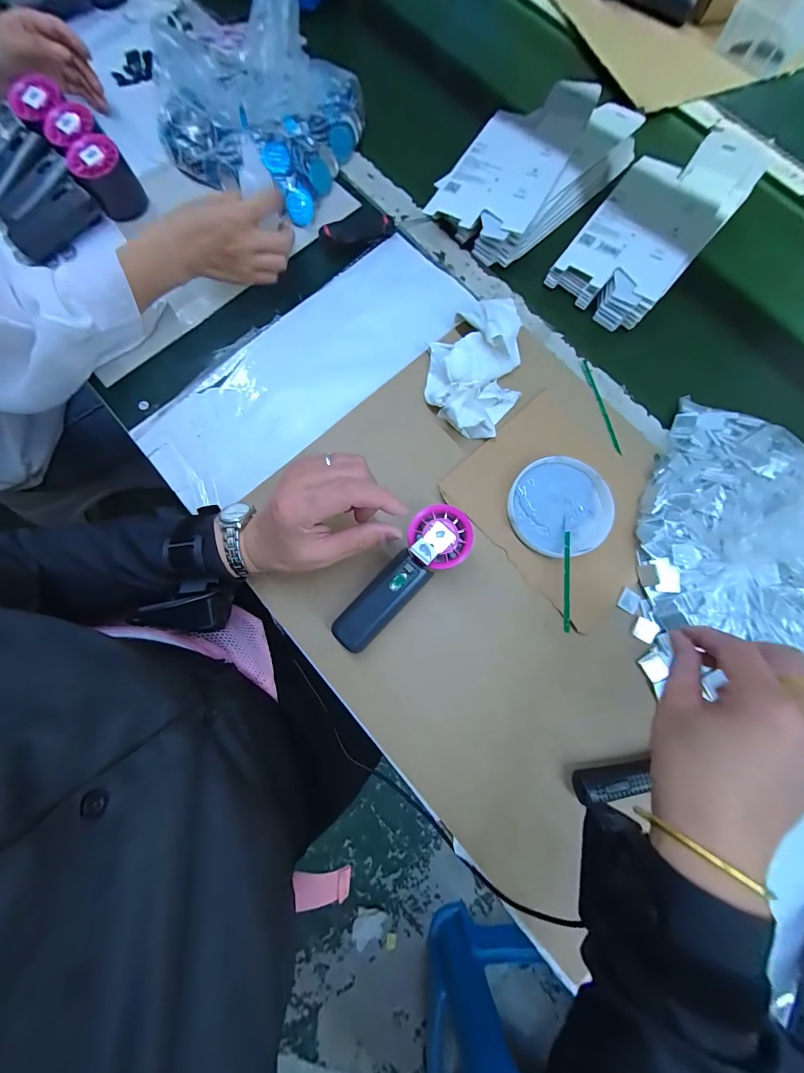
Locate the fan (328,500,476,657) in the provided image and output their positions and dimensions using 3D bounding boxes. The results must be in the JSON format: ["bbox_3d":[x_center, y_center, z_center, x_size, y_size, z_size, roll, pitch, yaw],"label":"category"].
[{"bbox_3d":[0.001,0.040,0.345,0.051,0.066,0.152,41,79,7],"label":"fan"}]

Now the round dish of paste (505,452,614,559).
[{"bbox_3d":[0.159,-0.029,0.383,0.102,0.019,0.096,-39,81,-6],"label":"round dish of paste"}]

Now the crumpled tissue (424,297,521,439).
[{"bbox_3d":[0.078,-0.186,0.400,0.099,0.046,0.157,5,77,1],"label":"crumpled tissue"}]

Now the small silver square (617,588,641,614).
[{"bbox_3d":[0.222,0.063,0.367,0.018,0.004,0.021,29,81,6],"label":"small silver square"}]

